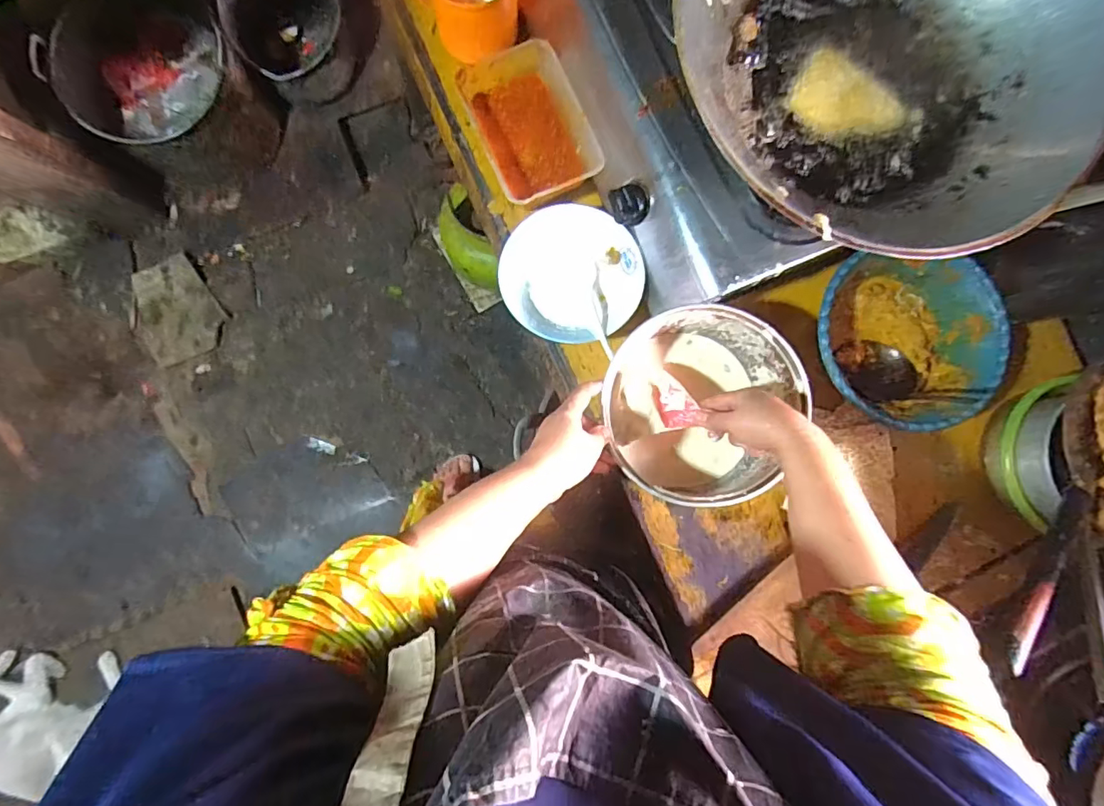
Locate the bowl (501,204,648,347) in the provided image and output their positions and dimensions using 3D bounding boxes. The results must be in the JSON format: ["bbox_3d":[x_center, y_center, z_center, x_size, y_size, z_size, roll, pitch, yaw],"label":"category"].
[{"bbox_3d":[0.022,-0.147,0.617,0.156,0.038,0.156,0,87,-6],"label":"bowl"}]

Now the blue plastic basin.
[{"bbox_3d":[0.404,-0.070,0.626,0.210,0.070,0.192,0,87,-6],"label":"blue plastic basin"}]

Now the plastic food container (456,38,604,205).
[{"bbox_3d":[-0.029,-0.323,0.622,0.121,0.048,0.184,-23,90,-7],"label":"plastic food container"}]

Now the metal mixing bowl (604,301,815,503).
[{"bbox_3d":[0.150,0.003,0.584,0.191,0.110,0.198,0,87,-6],"label":"metal mixing bowl"}]

